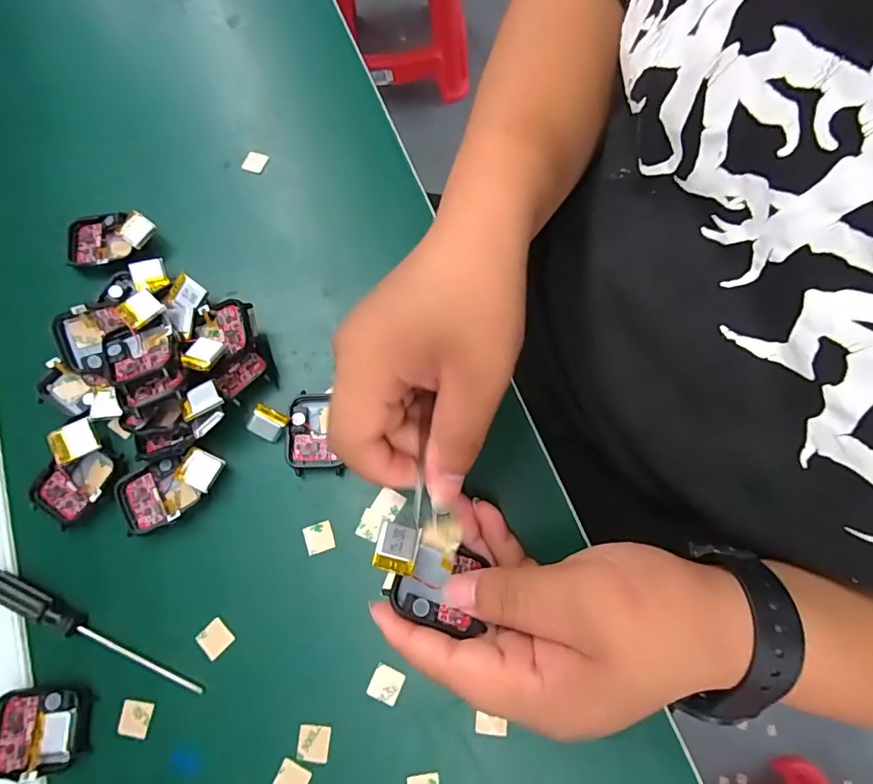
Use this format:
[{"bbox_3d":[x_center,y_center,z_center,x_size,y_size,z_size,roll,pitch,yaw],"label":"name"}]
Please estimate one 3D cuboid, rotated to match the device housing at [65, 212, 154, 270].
[{"bbox_3d":[-0.212,-0.100,0.313,0.060,0.017,0.039,-5,73,-1],"label":"device housing"}]

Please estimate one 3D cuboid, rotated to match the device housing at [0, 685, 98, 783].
[{"bbox_3d":[-0.197,0.168,0.240,0.046,0.008,0.038,-4,73,-1],"label":"device housing"}]

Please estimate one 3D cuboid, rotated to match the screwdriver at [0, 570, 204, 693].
[{"bbox_3d":[-0.181,0.124,0.252,0.131,0.010,0.012,23,75,7],"label":"screwdriver"}]

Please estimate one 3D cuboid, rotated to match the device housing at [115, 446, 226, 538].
[{"bbox_3d":[-0.147,0.053,0.267,0.059,0.011,0.036,-24,75,-7],"label":"device housing"}]

